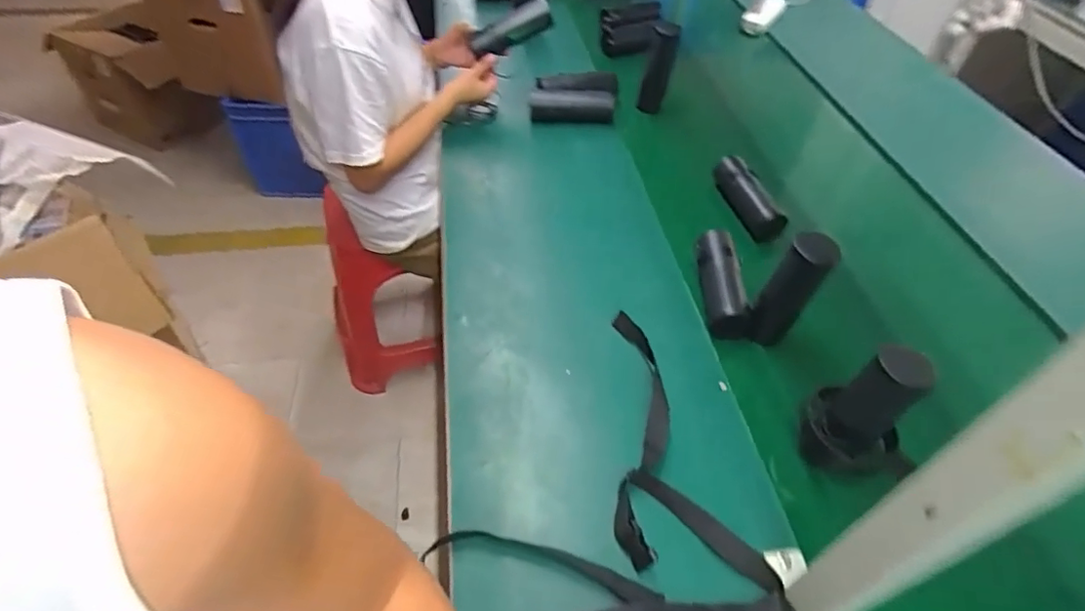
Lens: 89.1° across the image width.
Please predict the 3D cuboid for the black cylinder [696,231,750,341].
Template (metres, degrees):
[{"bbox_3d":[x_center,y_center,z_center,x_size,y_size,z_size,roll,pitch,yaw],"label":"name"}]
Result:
[{"bbox_3d":[0.254,-0.029,0.768,0.058,0.059,0.163,4,48,1],"label":"black cylinder"}]

